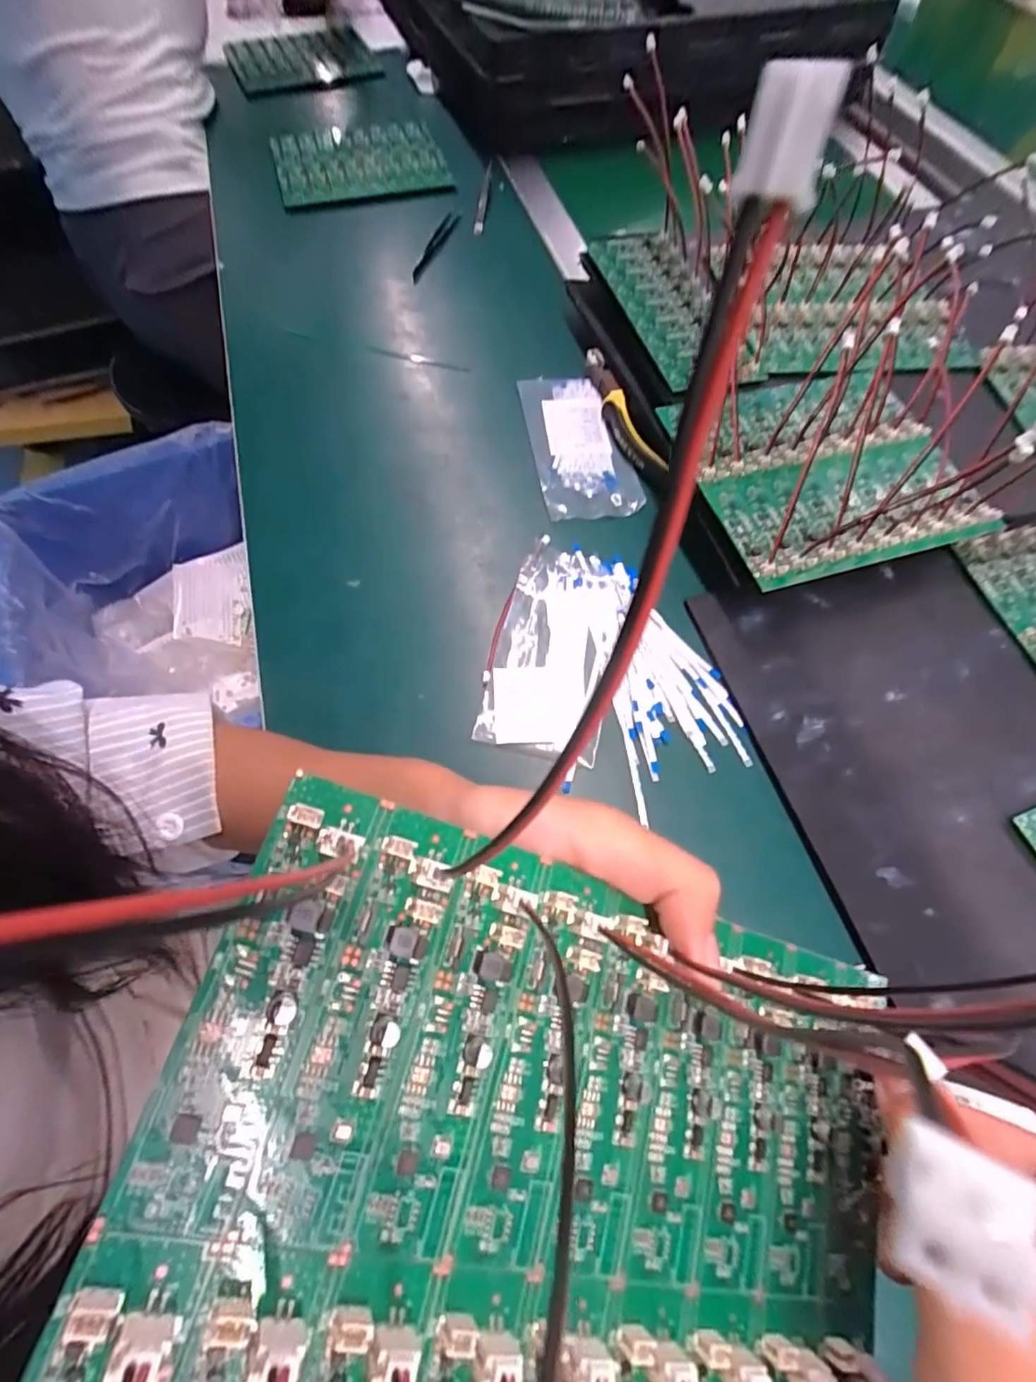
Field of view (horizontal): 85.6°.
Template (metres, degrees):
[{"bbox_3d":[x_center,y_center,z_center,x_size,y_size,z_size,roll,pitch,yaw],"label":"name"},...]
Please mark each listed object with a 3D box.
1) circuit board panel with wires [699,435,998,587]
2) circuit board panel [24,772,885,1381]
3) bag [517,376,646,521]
[{"bbox_3d":[0.232,-0.131,0.387,0.195,0.024,0.093,-15,65,-7],"label":"circuit board panel with wires"},{"bbox_3d":[0.012,0.129,0.122,0.190,0.009,0.161,24,67,-17],"label":"circuit board panel"},{"bbox_3d":[0.051,-0.210,0.475,0.077,0.011,0.157,-9,64,-4],"label":"bag"}]

